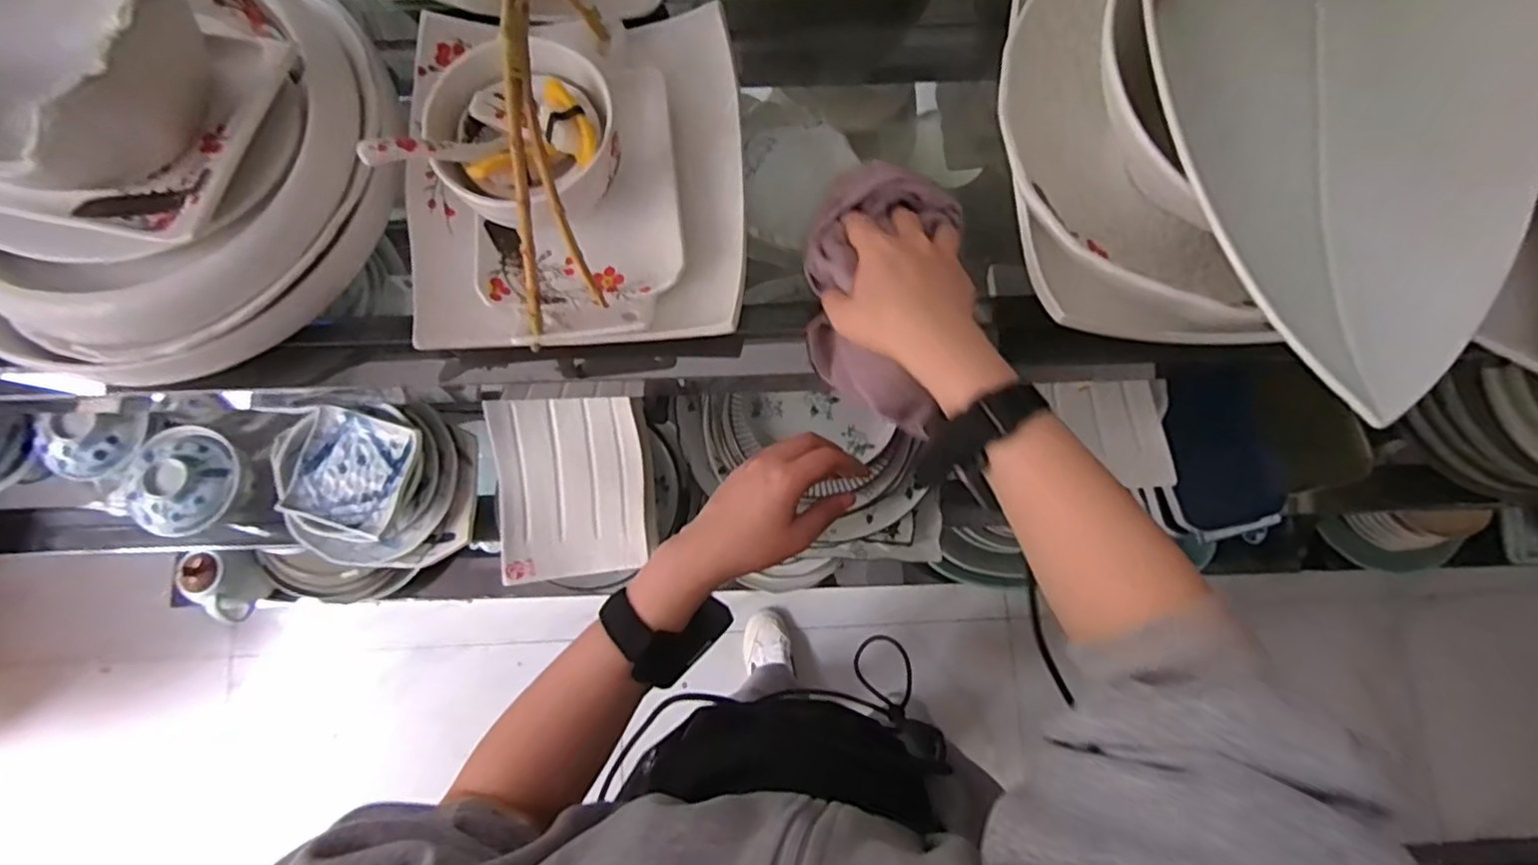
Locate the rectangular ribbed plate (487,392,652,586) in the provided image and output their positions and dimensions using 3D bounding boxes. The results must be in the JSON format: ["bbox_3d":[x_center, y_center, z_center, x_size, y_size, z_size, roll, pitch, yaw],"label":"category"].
[{"bbox_3d":[-0.193,0.053,0.634,0.138,0.028,0.168,-4,80,-1],"label":"rectangular ribbed plate"}]

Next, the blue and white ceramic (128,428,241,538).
[{"bbox_3d":[-0.665,0.053,0.735,0.119,0.035,0.122,18,80,3],"label":"blue and white ceramic"}]

